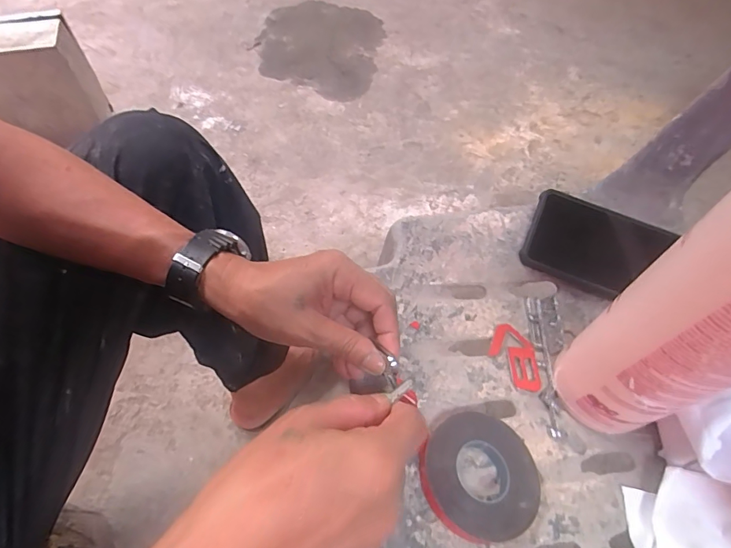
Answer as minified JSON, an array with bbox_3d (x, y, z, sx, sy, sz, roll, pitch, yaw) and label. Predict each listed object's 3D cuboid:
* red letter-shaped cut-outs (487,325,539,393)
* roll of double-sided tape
[{"bbox_3d":[0.130,0.072,0.365,0.038,0.004,0.056,-35,65,-20],"label":"red letter-shaped cut-outs"},{"bbox_3d":[0.080,0.140,0.299,0.080,0.018,0.081,1,58,-1],"label":"roll of double-sided tape"}]

